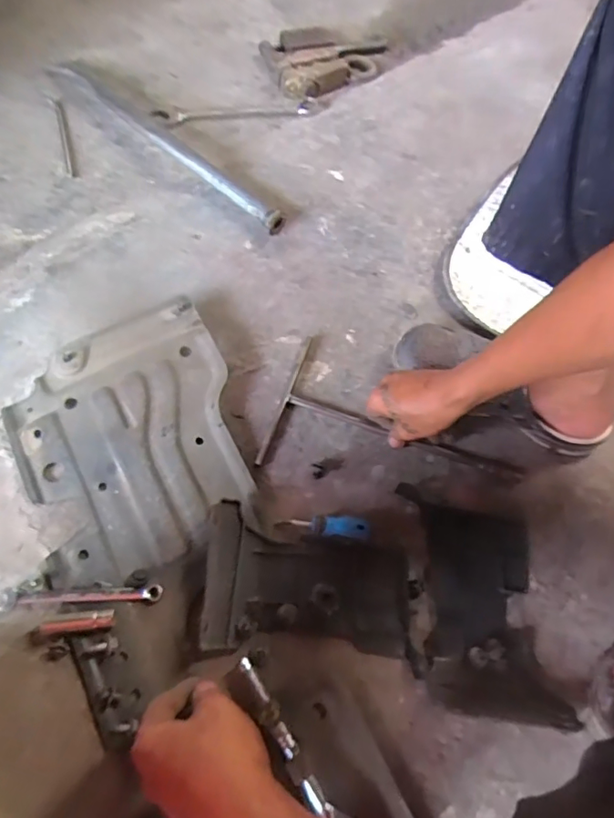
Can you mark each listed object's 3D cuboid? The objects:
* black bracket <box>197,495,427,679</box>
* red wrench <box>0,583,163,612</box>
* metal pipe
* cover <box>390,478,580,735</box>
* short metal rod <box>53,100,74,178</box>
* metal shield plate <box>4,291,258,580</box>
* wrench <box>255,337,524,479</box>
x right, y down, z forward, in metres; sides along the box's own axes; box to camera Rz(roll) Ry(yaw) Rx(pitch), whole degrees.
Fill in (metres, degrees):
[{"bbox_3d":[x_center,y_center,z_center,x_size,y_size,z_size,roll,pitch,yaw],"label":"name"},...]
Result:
[{"bbox_3d":[0.005,0.187,0.550,0.227,0.029,0.131,14,63,0],"label":"black bracket"},{"bbox_3d":[-0.228,0.187,0.538,0.160,0.008,0.018,0,64,-7],"label":"red wrench"},{"bbox_3d":[-0.219,-0.413,0.826,0.488,0.040,0.032,42,66,13],"label":"metal pipe"},{"bbox_3d":[0.184,0.197,0.564,0.150,0.034,0.224,6,63,-4],"label":"cover"},{"bbox_3d":[-0.382,-0.427,0.842,0.010,0.005,0.172,-14,66,-13],"label":"short metal rod"},{"bbox_3d":[-0.197,0.026,0.609,0.242,0.030,0.292,-21,68,-16],"label":"metal shield plate"},{"bbox_3d":[0.110,0.030,0.645,0.299,0.011,0.167,17,64,3],"label":"wrench"}]

